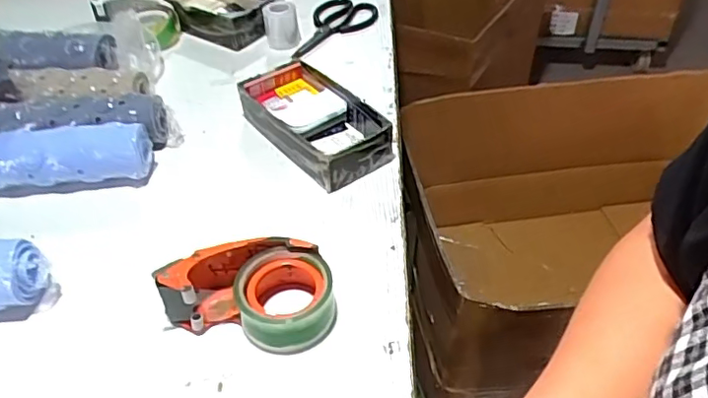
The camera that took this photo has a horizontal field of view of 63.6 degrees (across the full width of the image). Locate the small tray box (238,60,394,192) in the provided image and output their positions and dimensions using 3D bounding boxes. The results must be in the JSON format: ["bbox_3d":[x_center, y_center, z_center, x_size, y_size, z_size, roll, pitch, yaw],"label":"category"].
[{"bbox_3d":[-0.052,-0.099,0.757,0.113,0.065,0.210,-30,48,-23],"label":"small tray box"}]

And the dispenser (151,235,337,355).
[{"bbox_3d":[-0.099,0.087,0.554,0.163,0.063,0.092,10,44,13],"label":"dispenser"}]

